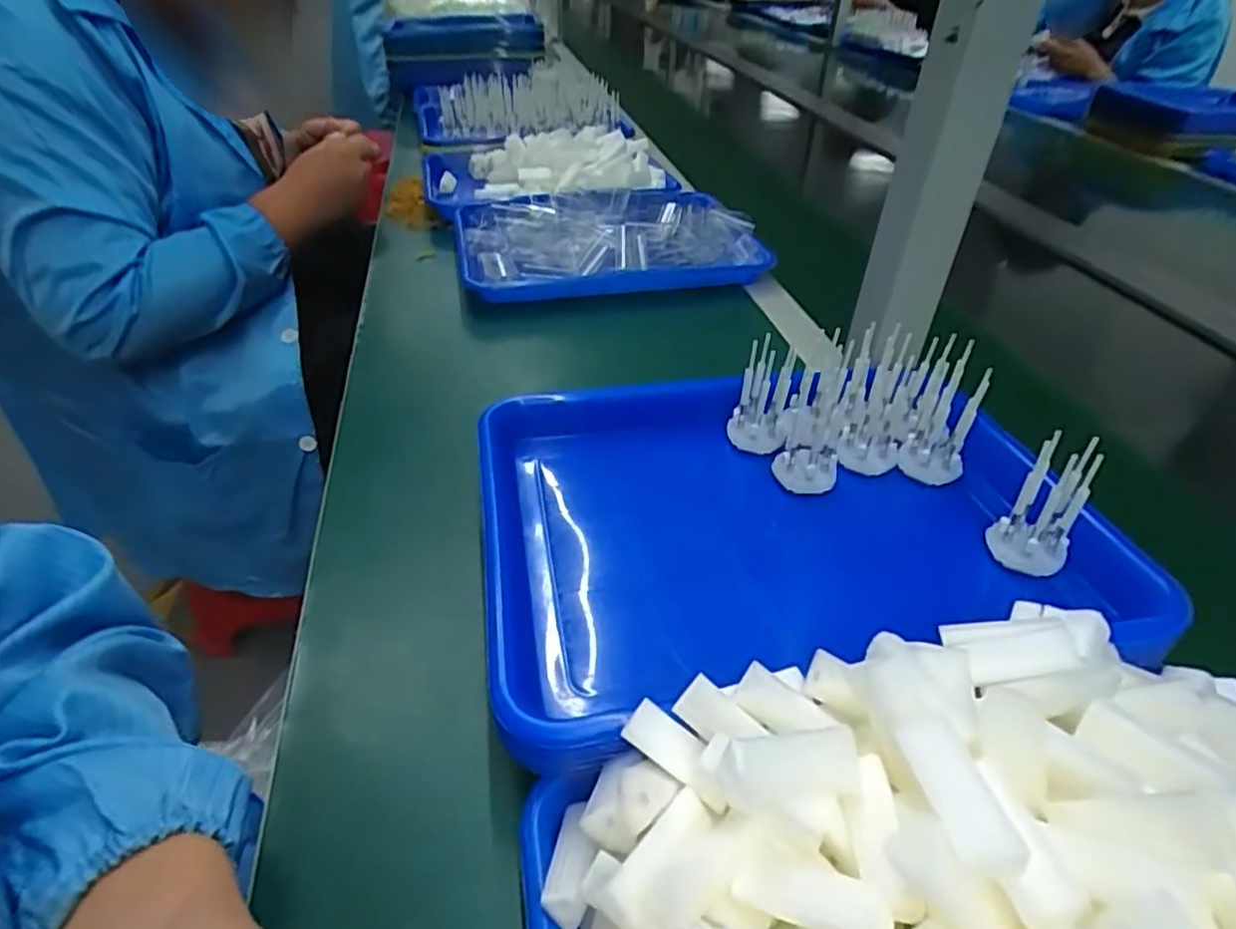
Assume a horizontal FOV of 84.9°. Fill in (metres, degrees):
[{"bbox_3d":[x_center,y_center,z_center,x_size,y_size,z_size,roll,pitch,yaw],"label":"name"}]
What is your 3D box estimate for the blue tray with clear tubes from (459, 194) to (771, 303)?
[{"bbox_3d":[-0.015,-0.255,0.762,0.315,0.046,0.204,-7,40,-12],"label":"blue tray with clear tubes"}]

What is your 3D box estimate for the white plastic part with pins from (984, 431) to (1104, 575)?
[{"bbox_3d":[0.225,0.022,0.353,0.035,0.070,0.028,19,42,20],"label":"white plastic part with pins"}]

